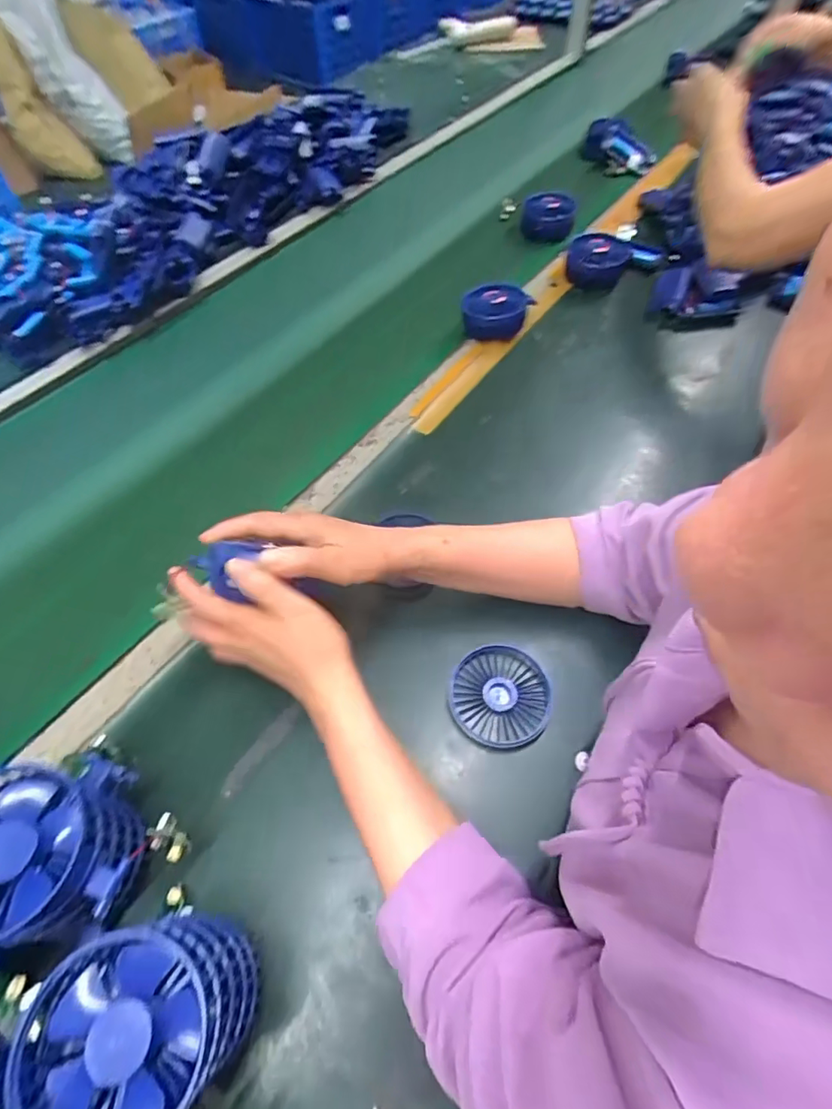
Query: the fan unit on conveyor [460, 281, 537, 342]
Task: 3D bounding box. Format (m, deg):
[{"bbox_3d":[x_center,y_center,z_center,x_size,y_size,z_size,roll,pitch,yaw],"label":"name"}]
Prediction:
[{"bbox_3d":[0.113,-0.327,0.722,0.100,0.048,0.092,1,56,4],"label":"fan unit on conveyor"}]

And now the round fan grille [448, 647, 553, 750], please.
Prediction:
[{"bbox_3d":[0.075,0.124,0.469,0.083,0.013,0.089,-2,52,3],"label":"round fan grille"}]

